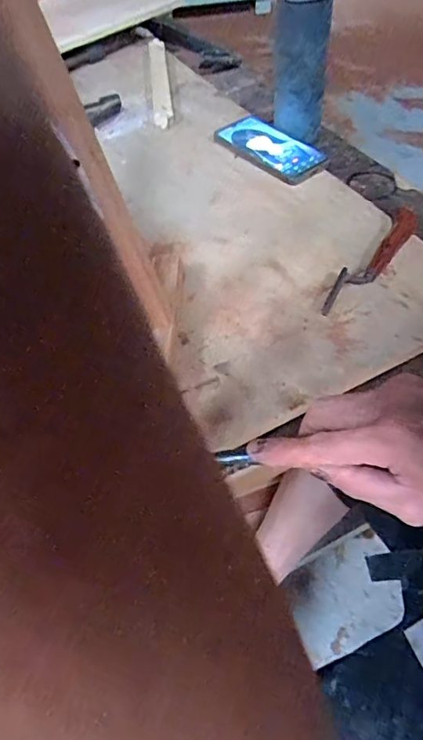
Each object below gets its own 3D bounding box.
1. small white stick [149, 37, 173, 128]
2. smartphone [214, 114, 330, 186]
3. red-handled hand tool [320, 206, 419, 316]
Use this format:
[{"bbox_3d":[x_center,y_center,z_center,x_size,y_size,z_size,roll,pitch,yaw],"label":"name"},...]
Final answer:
[{"bbox_3d":[-0.088,-0.496,0.846,0.031,0.014,0.287,-7,52,-1],"label":"small white stick"},{"bbox_3d":[0.083,-0.316,0.698,0.084,0.011,0.171,-33,57,-20],"label":"smartphone"},{"bbox_3d":[0.183,-0.128,0.543,0.033,0.021,0.214,34,62,27],"label":"red-handled hand tool"}]

